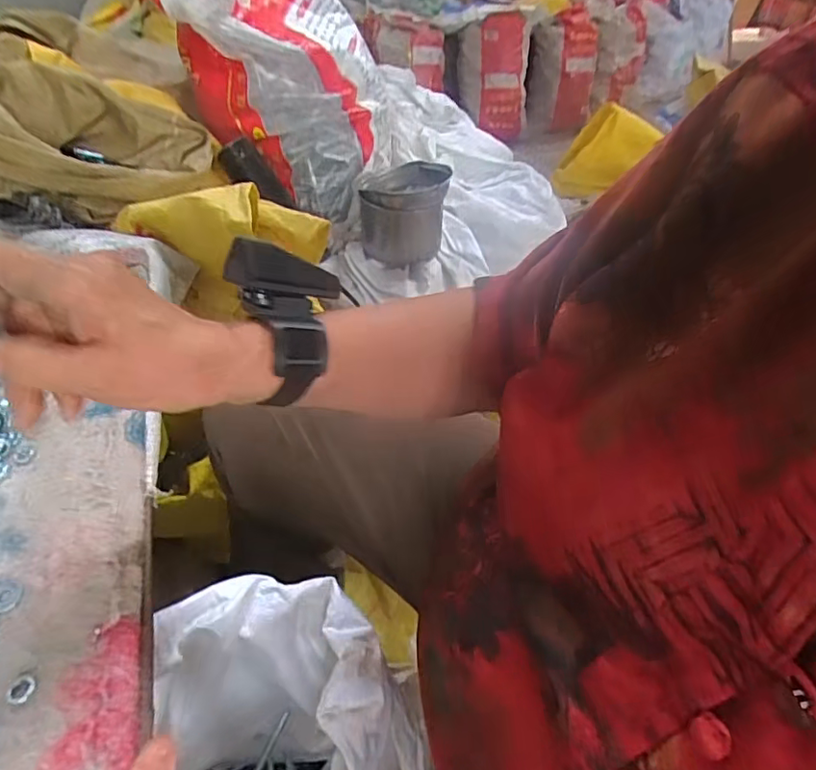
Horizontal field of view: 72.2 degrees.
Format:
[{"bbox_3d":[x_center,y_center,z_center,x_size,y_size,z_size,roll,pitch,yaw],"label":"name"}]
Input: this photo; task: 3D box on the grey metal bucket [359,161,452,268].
[{"bbox_3d":[-0.007,-0.273,0.911,0.134,0.133,0.116,-1,41,-4],"label":"grey metal bucket"}]

